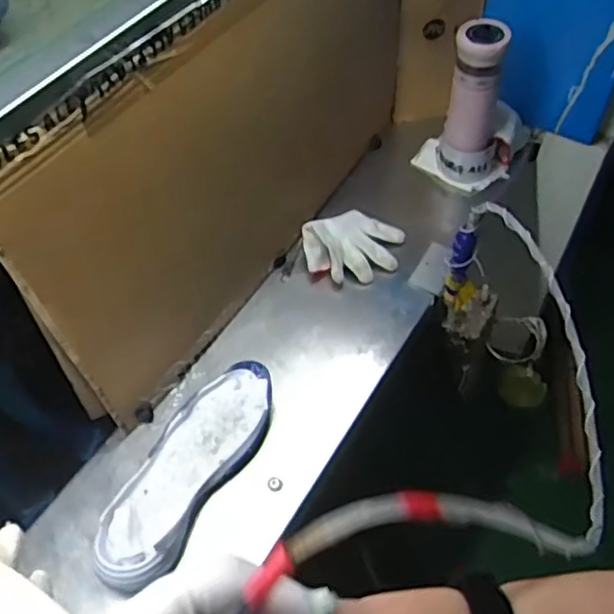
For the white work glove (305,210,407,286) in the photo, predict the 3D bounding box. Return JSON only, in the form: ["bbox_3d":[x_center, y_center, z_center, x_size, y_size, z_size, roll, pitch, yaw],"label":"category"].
[{"bbox_3d":[0.069,-0.093,0.923,0.145,0.061,0.121,-5,51,2],"label":"white work glove"}]

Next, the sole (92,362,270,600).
[{"bbox_3d":[-0.132,0.177,0.719,0.100,0.048,0.278,22,57,21],"label":"sole"}]

